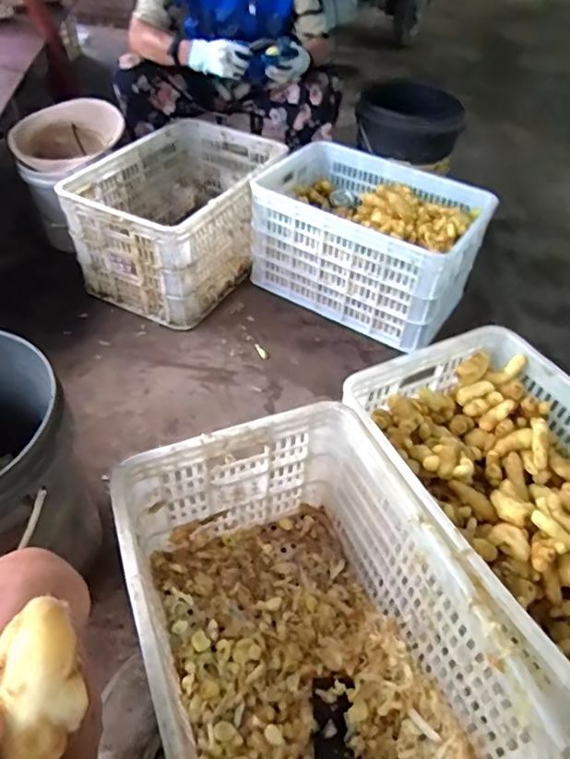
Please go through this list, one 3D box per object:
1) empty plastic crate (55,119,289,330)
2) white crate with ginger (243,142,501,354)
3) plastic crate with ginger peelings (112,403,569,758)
[{"bbox_3d":[-0.261,-0.442,1.419,0.363,0.278,0.554,22,49,17],"label":"empty plastic crate"},{"bbox_3d":[0.221,-0.374,1.393,0.534,0.265,0.404,25,49,19],"label":"white crate with ginger"},{"bbox_3d":[0.024,0.342,0.679,0.351,0.293,0.510,-16,49,-19],"label":"plastic crate with ginger peelings"}]

